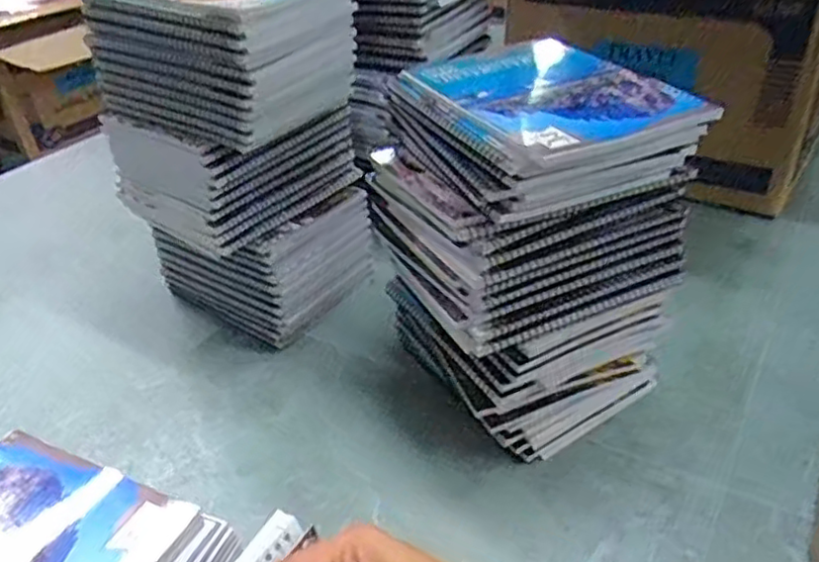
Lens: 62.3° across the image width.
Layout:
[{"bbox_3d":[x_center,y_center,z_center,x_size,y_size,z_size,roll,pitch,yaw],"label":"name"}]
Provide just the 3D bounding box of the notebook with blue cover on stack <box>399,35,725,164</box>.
[{"bbox_3d":[0.096,-0.143,0.490,0.146,0.015,0.189,-18,37,-20],"label":"notebook with blue cover on stack"}]

